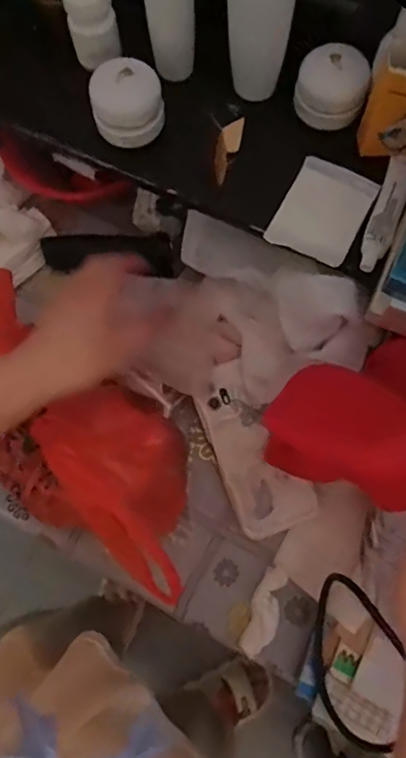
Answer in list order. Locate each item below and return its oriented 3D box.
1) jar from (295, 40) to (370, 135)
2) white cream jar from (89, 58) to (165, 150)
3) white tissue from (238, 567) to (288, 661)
[{"bbox_3d":[0.110,-0.253,0.466,0.062,0.043,0.050,14,75,5],"label":"jar"},{"bbox_3d":[-0.065,-0.237,0.462,0.062,0.052,0.048,-14,74,-3],"label":"white cream jar"},{"bbox_3d":[0.056,0.210,0.484,0.028,0.009,0.076,20,75,7],"label":"white tissue"}]

